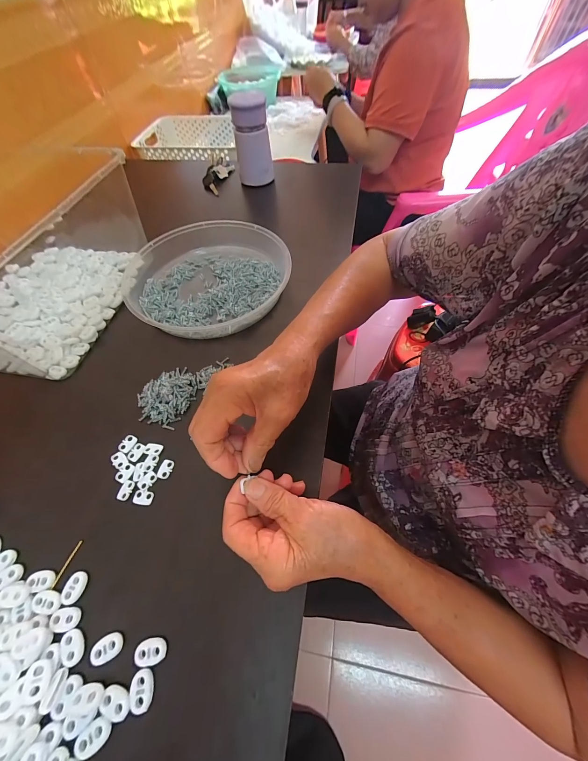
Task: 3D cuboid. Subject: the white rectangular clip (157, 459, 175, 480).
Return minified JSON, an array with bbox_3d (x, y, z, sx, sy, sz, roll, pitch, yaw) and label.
[{"bbox_3d":[-0.131,0.090,0.288,0.013,0.004,0.019,13,59,11],"label":"white rectangular clip"}]

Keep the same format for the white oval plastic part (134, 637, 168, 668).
[{"bbox_3d":[-0.108,0.204,0.213,0.023,0.004,0.016,-5,58,0],"label":"white oval plastic part"}]

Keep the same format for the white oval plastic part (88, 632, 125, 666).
[{"bbox_3d":[-0.142,0.203,0.214,0.023,0.004,0.016,-26,60,-13],"label":"white oval plastic part"}]

